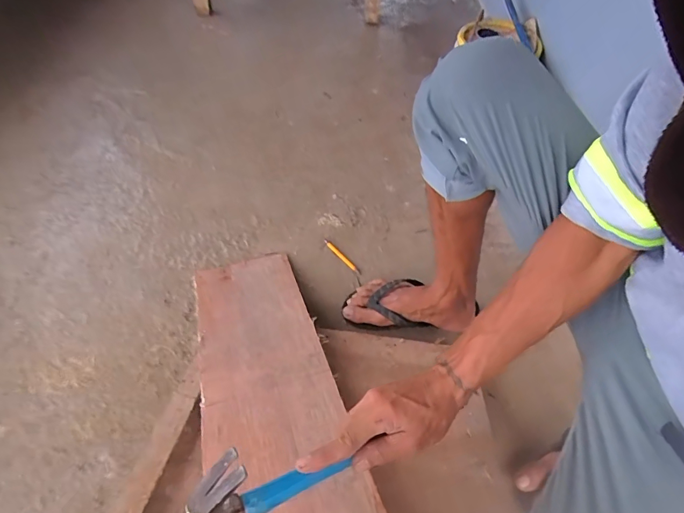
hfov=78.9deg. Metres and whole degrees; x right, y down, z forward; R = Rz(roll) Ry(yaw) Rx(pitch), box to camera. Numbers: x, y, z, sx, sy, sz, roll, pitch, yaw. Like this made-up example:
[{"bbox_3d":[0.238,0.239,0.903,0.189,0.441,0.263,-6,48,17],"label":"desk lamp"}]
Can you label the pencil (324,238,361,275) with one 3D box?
[{"bbox_3d":[0.002,0.000,0.865,0.012,0.014,0.110,-34,64,-25],"label":"pencil"}]

